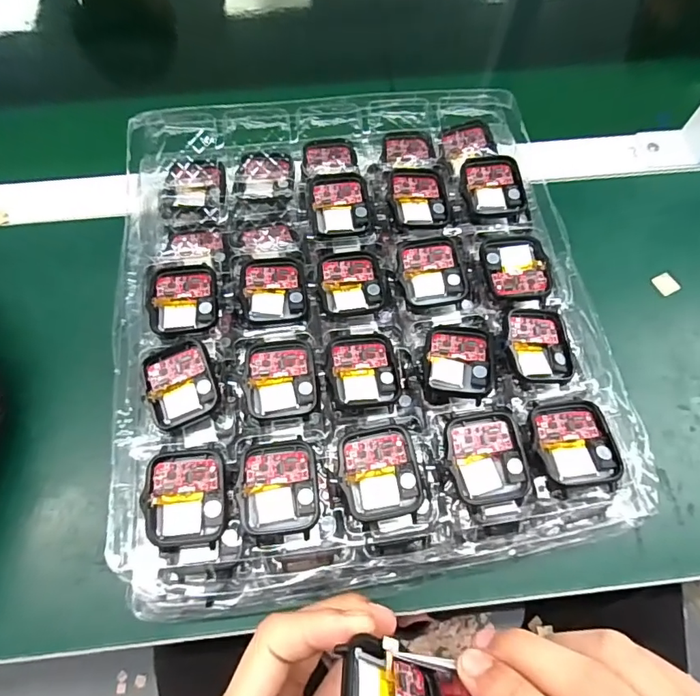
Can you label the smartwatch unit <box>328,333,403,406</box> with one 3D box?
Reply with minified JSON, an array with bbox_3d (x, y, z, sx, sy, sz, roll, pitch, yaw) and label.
[{"bbox_3d":[0.006,0.011,0.263,0.036,0.008,0.043,-9,67,-4],"label":"smartwatch unit"}]

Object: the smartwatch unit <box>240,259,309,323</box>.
[{"bbox_3d":[-0.044,-0.035,0.282,0.036,0.005,0.042,-6,66,-3],"label":"smartwatch unit"}]

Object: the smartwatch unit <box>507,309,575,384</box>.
[{"bbox_3d":[0.105,-0.003,0.266,0.036,0.011,0.043,-1,66,-1],"label":"smartwatch unit"}]

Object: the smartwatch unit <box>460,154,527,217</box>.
[{"bbox_3d":[0.091,-0.104,0.308,0.038,0.007,0.042,-4,66,-2],"label":"smartwatch unit"}]

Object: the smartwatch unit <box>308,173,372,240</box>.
[{"bbox_3d":[-0.007,-0.091,0.307,0.038,0.012,0.042,-5,66,-2],"label":"smartwatch unit"}]

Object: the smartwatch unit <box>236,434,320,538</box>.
[{"bbox_3d":[-0.034,0.067,0.232,0.037,0.006,0.044,-4,66,-2],"label":"smartwatch unit"}]

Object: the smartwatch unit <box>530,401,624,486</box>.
[{"bbox_3d":[0.112,0.047,0.239,0.037,0.009,0.041,-2,66,-1],"label":"smartwatch unit"}]

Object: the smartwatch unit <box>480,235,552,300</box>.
[{"bbox_3d":[0.098,-0.048,0.284,0.038,0.005,0.041,-4,66,-2],"label":"smartwatch unit"}]

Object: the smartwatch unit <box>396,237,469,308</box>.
[{"bbox_3d":[0.049,-0.045,0.287,0.038,0.008,0.040,-7,66,-4],"label":"smartwatch unit"}]

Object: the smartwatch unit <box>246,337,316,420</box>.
[{"bbox_3d":[-0.037,0.016,0.259,0.036,0.005,0.042,-7,66,-3],"label":"smartwatch unit"}]

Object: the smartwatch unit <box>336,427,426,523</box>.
[{"bbox_3d":[0.015,0.061,0.237,0.038,0.006,0.043,-8,67,-4],"label":"smartwatch unit"}]

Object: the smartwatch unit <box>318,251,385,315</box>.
[{"bbox_3d":[0.001,-0.040,0.287,0.038,0.005,0.041,-9,67,-4],"label":"smartwatch unit"}]

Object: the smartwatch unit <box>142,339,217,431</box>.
[{"bbox_3d":[-0.090,0.018,0.254,0.036,0.009,0.041,-19,68,-8],"label":"smartwatch unit"}]

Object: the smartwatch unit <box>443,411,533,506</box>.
[{"bbox_3d":[0.068,0.054,0.239,0.038,0.008,0.043,-7,66,-4],"label":"smartwatch unit"}]

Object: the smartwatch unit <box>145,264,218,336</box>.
[{"bbox_3d":[-0.097,-0.030,0.279,0.038,0.006,0.047,-10,67,-5],"label":"smartwatch unit"}]

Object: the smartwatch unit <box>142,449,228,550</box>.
[{"bbox_3d":[-0.078,0.072,0.232,0.037,0.011,0.044,-5,66,-2],"label":"smartwatch unit"}]

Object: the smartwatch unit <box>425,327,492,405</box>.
[{"bbox_3d":[0.060,0.007,0.264,0.035,0.009,0.042,8,66,3],"label":"smartwatch unit"}]

